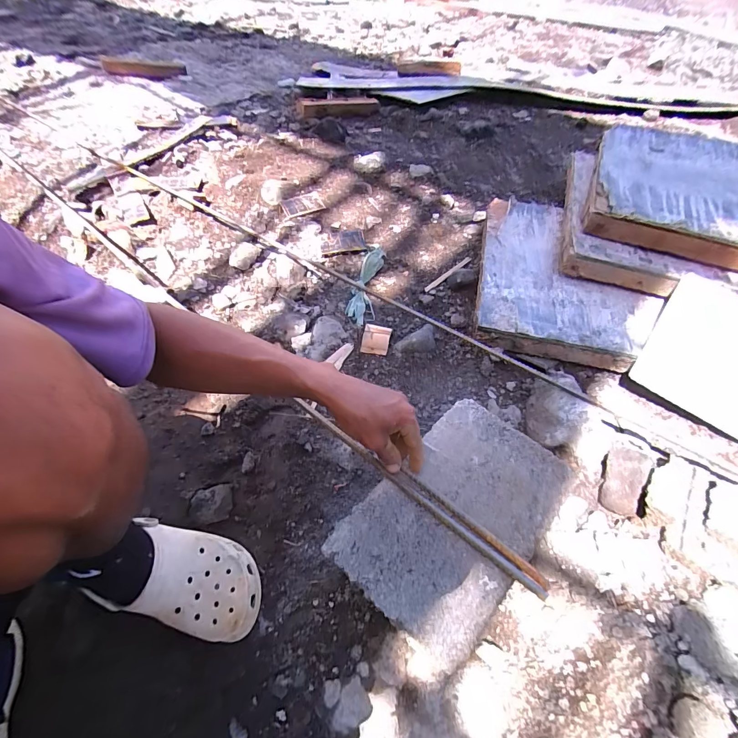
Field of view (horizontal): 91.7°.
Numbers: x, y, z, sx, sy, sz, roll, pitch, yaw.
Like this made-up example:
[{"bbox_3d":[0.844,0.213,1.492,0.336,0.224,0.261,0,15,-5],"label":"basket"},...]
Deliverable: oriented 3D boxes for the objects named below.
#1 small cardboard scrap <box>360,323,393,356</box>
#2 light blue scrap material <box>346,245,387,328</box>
[{"bbox_3d":[0.015,-0.063,0.746,0.055,0.015,0.066,11,55,5],"label":"small cardboard scrap"},{"bbox_3d":[0.001,-0.203,0.839,0.061,0.017,0.243,17,62,-2],"label":"light blue scrap material"}]

